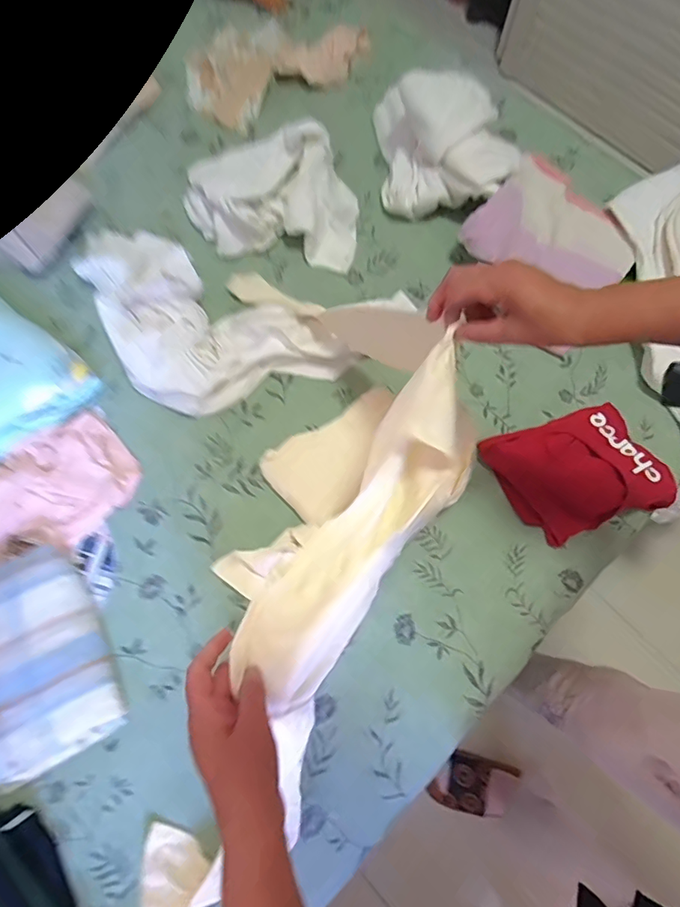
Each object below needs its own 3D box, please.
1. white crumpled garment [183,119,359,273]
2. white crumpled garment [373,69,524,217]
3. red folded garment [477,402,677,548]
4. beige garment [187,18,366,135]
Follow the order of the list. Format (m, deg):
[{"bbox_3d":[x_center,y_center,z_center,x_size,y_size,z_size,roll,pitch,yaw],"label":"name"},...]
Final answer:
[{"bbox_3d":[-0.127,-0.465,0.868,0.324,0.119,0.197,7,72,0],"label":"white crumpled garment"},{"bbox_3d":[0.188,-0.584,0.882,0.259,0.165,0.272,9,72,1],"label":"white crumpled garment"},{"bbox_3d":[0.364,0.025,0.747,0.231,0.066,0.189,-19,74,-7],"label":"red folded garment"},{"bbox_3d":[-0.150,-0.827,1.014,0.287,0.070,0.345,39,75,10],"label":"beige garment"}]

